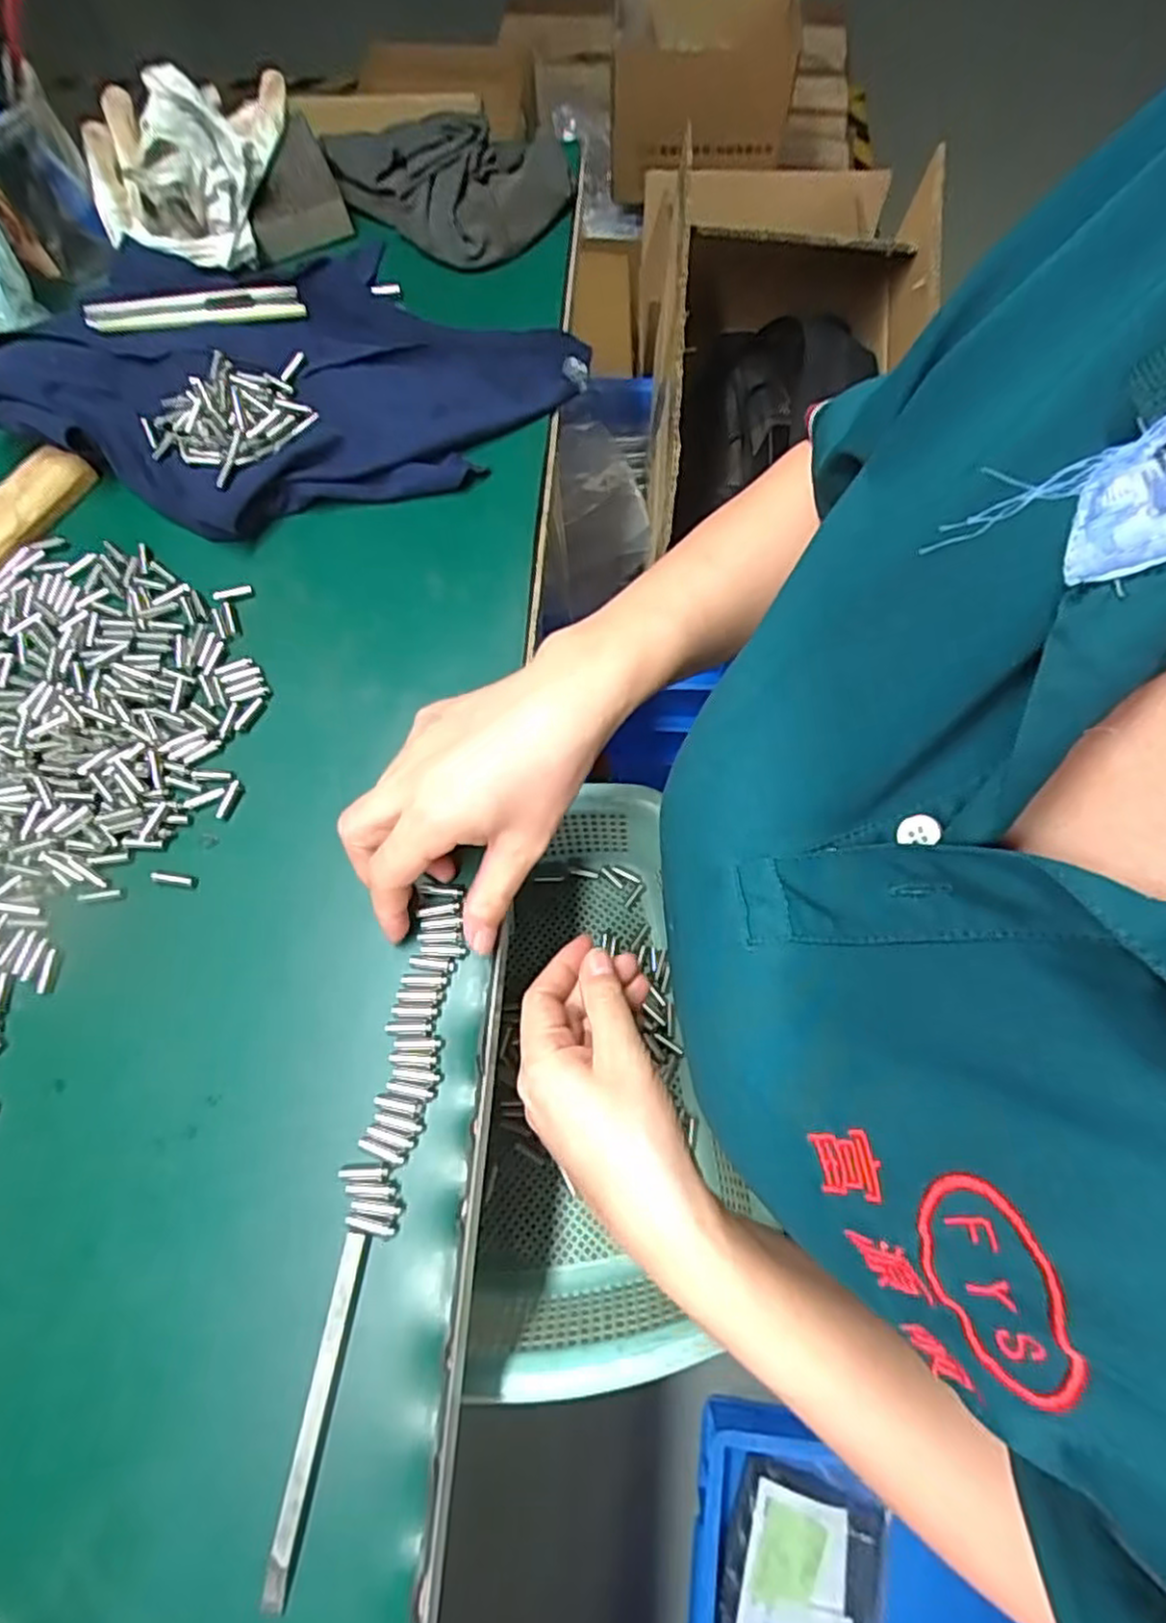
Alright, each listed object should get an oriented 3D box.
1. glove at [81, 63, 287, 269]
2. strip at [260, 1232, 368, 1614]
[{"bbox_3d":[-0.275,-0.447,0.484,0.127,0.056,0.150,-3,71,0],"label":"glove"},{"bbox_3d":[-0.104,0.233,0.281,0.010,0.006,0.122,9,71,4],"label":"strip"}]

